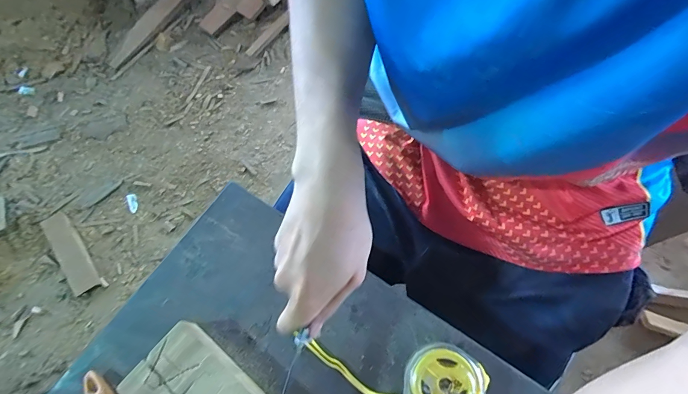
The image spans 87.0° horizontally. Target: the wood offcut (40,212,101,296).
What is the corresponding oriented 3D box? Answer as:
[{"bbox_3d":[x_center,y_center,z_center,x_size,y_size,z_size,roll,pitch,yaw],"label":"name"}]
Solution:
[{"bbox_3d":[-0.875,0.176,1.151,0.084,0.029,0.285,-34,74,-13],"label":"wood offcut"}]

